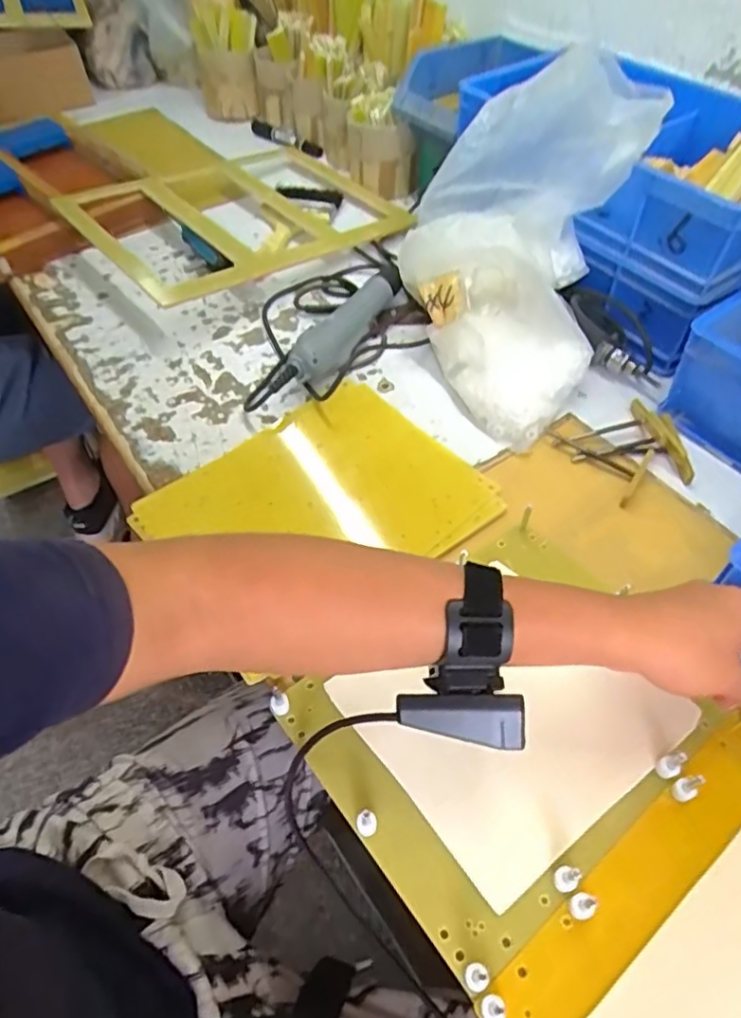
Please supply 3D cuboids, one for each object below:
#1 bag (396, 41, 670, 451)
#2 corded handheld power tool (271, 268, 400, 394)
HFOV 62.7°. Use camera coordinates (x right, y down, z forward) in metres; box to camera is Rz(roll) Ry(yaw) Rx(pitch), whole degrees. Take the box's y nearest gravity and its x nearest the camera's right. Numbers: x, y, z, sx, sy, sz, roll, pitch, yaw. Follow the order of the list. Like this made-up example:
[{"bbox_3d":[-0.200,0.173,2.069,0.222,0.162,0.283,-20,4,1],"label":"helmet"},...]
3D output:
[{"bbox_3d":[0.117,-0.230,0.536,0.192,0.218,0.228,13,55,11],"label":"bag"},{"bbox_3d":[-0.026,-0.183,0.616,0.043,0.038,0.215,25,58,18],"label":"corded handheld power tool"}]

